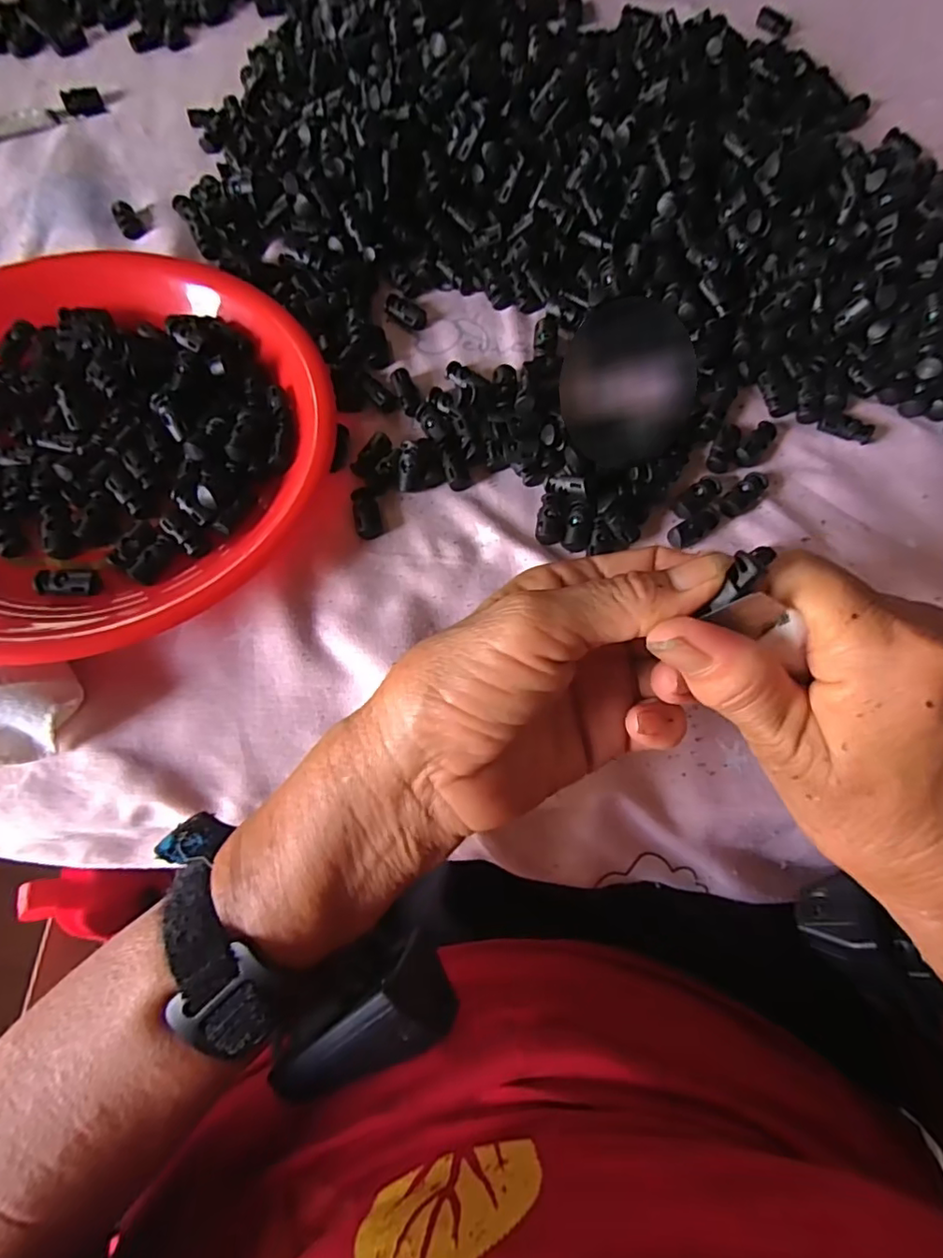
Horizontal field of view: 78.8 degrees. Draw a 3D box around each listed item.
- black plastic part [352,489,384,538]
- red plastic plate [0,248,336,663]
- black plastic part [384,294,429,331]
[{"bbox_3d":[-0.057,-0.064,0.316,0.014,0.007,0.028,-11,71,-3],"label":"black plastic part"},{"bbox_3d":[-0.210,-0.110,0.307,0.247,0.044,0.247,0,70,1],"label":"red plastic plate"},{"bbox_3d":[-0.042,-0.201,0.365,0.029,0.008,0.015,33,75,0],"label":"black plastic part"}]

